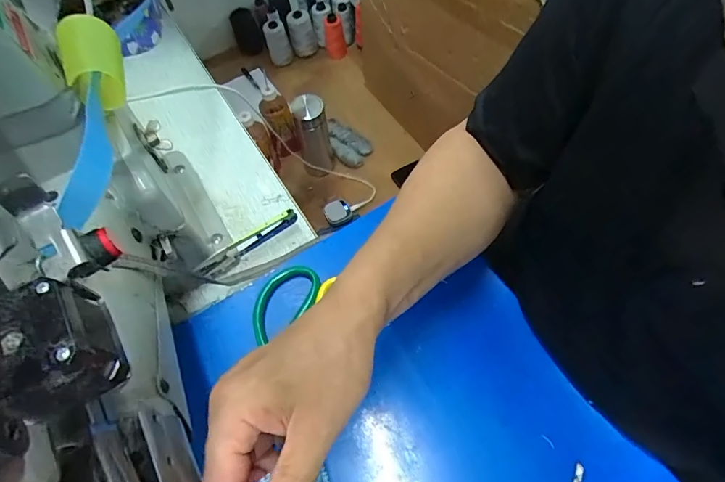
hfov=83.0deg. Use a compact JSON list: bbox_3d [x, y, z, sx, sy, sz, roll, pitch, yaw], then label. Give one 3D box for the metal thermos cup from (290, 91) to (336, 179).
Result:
[{"bbox_3d":[-0.107,-0.220,0.931,0.070,0.221,0.078,-9,62,-2],"label":"metal thermos cup"}]

